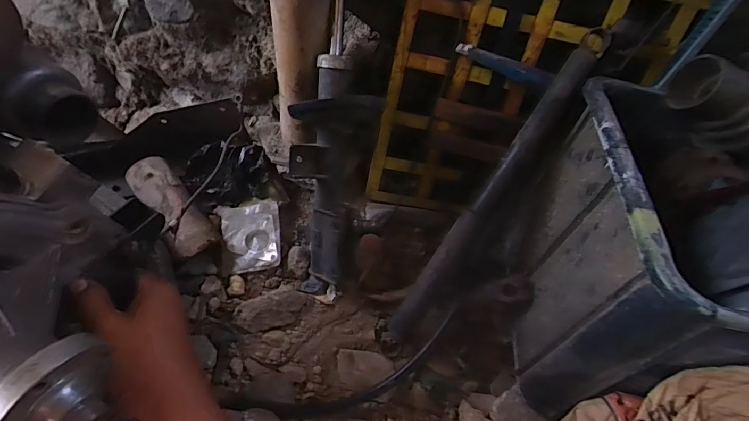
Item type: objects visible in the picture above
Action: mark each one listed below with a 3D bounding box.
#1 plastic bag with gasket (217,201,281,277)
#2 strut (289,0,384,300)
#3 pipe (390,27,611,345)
[{"bbox_3d":[-0.240,0.049,0.794,0.117,0.020,0.145,-11,65,-3],"label":"plastic bag with gasket"},{"bbox_3d":[-0.068,-0.117,0.674,0.127,0.564,0.095,6,13,0],"label":"strut"},{"bbox_3d":[0.196,-0.029,0.660,0.054,0.056,0.582,35,95,25],"label":"pipe"}]

